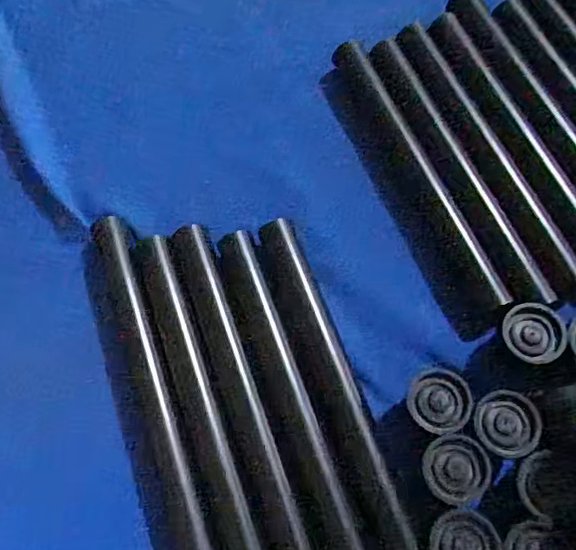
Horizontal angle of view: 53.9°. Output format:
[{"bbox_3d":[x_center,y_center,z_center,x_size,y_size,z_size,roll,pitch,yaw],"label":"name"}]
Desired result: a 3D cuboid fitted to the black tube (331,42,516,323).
[{"bbox_3d":[0.086,-0.073,0.386,0.023,0.029,0.217,-22,70,-5],"label":"black tube"}]

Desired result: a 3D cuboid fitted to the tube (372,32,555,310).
[{"bbox_3d":[0.110,-0.075,0.383,0.025,0.030,0.213,-21,70,-5],"label":"tube"}]

